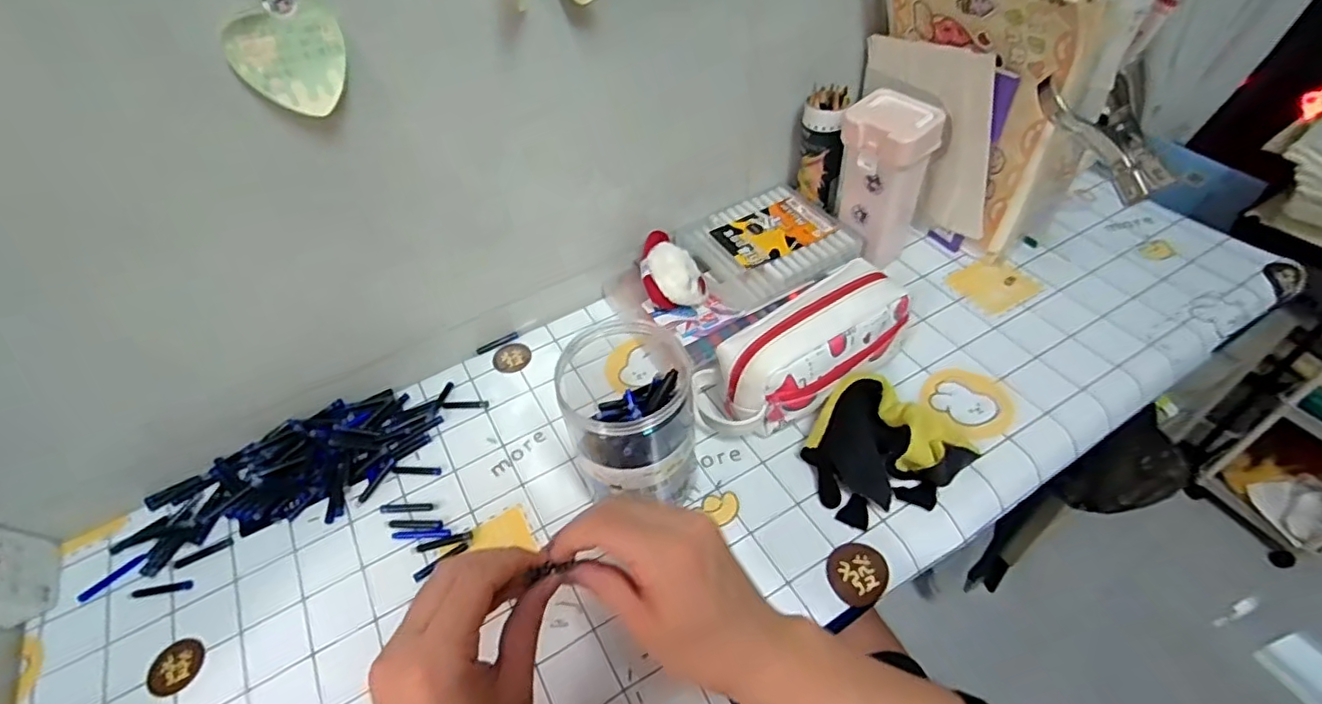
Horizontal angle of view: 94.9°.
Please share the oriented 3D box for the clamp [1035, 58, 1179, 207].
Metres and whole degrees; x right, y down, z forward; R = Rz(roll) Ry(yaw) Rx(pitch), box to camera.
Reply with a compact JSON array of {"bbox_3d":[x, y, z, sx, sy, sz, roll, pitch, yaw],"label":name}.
[{"bbox_3d":[0.410,-0.203,0.555,0.078,0.044,0.143,-37,89,-12],"label":"clamp"}]

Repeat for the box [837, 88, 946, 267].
[{"bbox_3d":[0.232,-0.177,0.647,0.063,0.166,0.083,-36,55,-24],"label":"box"}]

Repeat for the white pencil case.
[{"bbox_3d":[0.132,0.002,0.563,0.211,0.098,0.090,-26,51,-17],"label":"white pencil case"}]

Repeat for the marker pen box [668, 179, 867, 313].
[{"bbox_3d":[0.119,-0.124,0.687,0.176,0.021,0.139,-31,49,-17],"label":"marker pen box"}]

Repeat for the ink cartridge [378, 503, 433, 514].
[{"bbox_3d":[-0.227,0.138,0.537,0.049,0.004,0.009,-3,48,2],"label":"ink cartridge"}]

